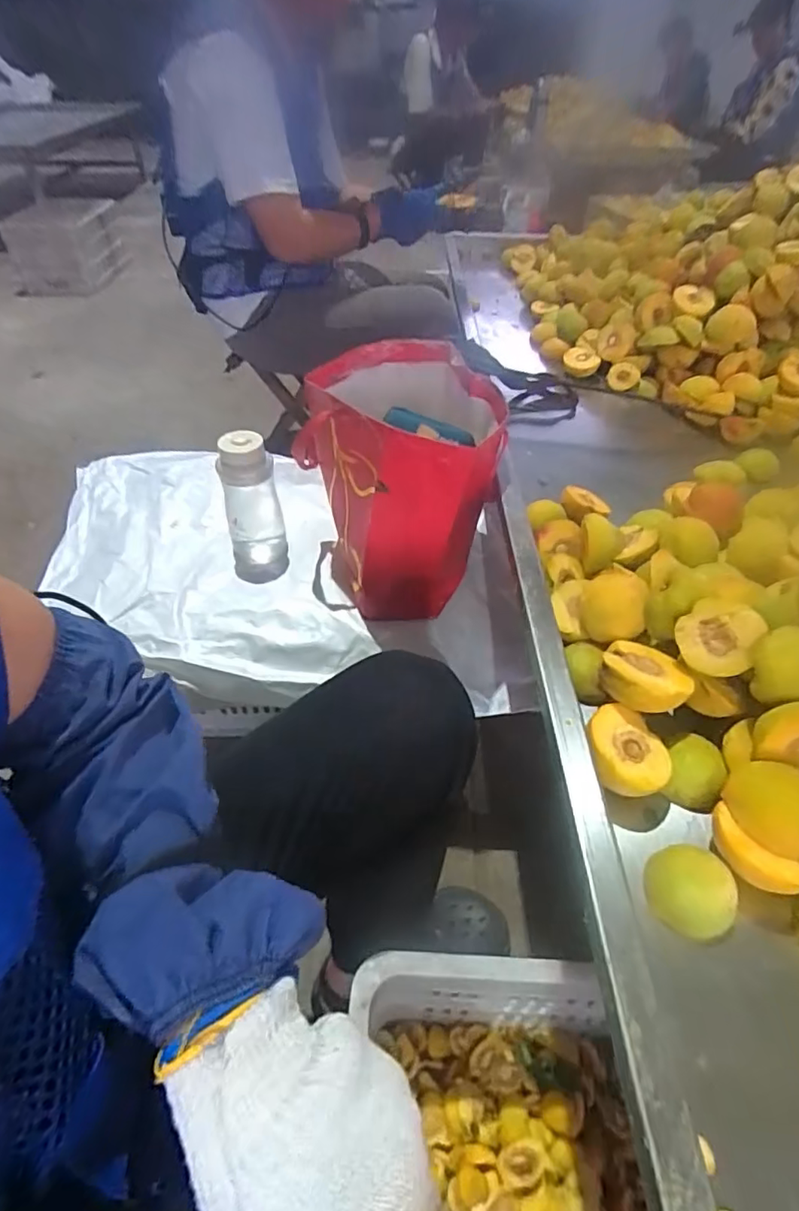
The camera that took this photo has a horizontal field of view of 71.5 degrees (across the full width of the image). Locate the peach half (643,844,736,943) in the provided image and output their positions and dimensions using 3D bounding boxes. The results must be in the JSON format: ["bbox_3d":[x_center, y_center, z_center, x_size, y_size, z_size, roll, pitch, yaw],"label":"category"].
[{"bbox_3d":[0.200,0.197,0.385,0.054,0.032,0.053,0,46,0],"label":"peach half"}]

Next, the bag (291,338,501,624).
[{"bbox_3d":[0.001,-0.168,0.747,0.255,0.256,0.261,-2,46,-3],"label":"bag"}]

